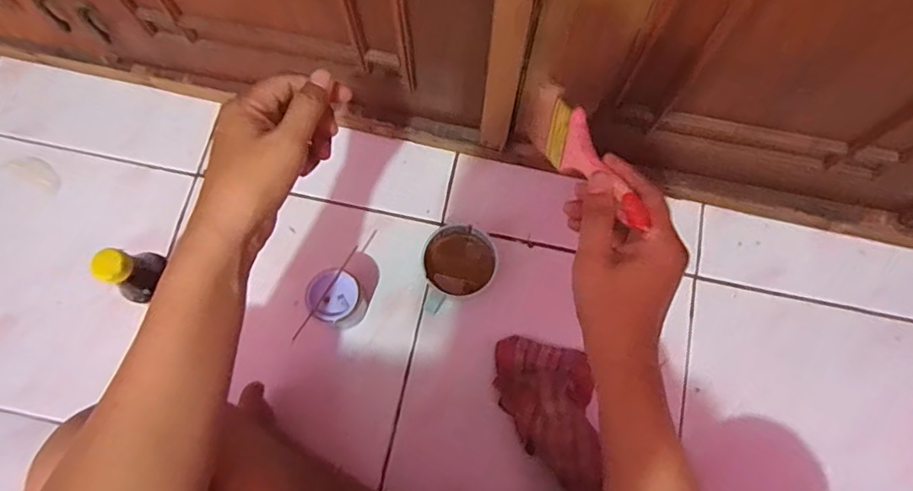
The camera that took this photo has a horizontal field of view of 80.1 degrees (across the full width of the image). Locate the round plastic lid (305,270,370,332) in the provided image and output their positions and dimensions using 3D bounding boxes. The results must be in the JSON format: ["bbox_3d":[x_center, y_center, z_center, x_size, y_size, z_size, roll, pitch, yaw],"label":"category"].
[{"bbox_3d":[-0.126,0.059,0.577,0.055,0.055,0.058,15,75,4],"label":"round plastic lid"}]

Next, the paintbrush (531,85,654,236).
[{"bbox_3d":[0.098,-0.069,0.417,0.021,0.054,0.160,-22,45,-6],"label":"paintbrush"}]

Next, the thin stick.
[{"bbox_3d":[-0.134,0.049,0.563,0.005,0.004,0.113,30,77,8],"label":"thin stick"}]

